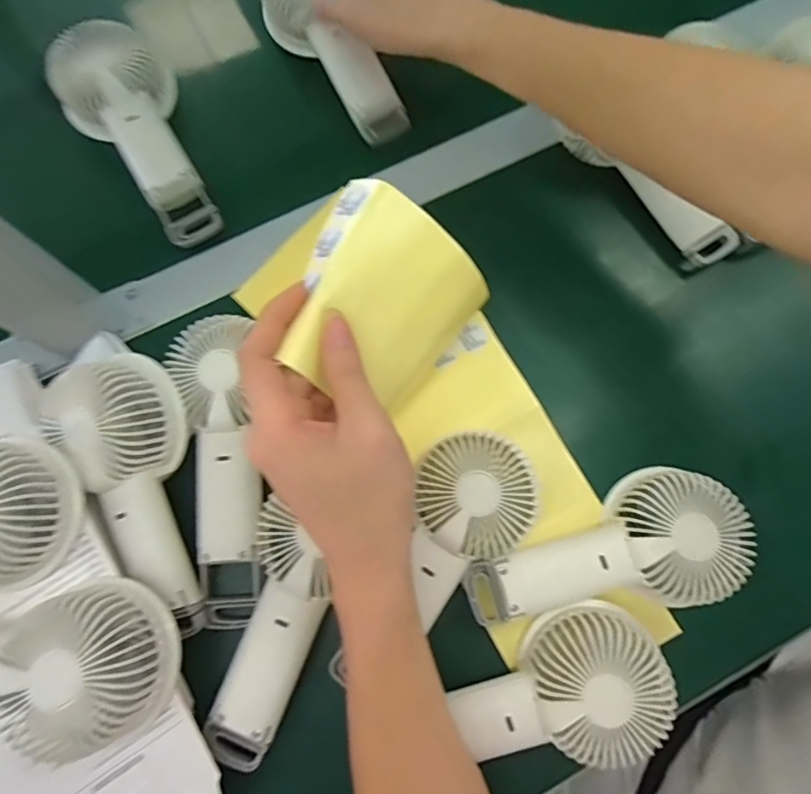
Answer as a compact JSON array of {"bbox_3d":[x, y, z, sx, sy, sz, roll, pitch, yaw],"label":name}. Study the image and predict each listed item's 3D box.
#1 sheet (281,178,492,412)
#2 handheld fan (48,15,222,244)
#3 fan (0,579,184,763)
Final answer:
[{"bbox_3d":[-0.008,-0.050,0.303,0.098,0.029,0.107,29,83,-35],"label":"sheet"},{"bbox_3d":[-0.199,-0.206,0.416,0.083,0.052,0.178,-36,80,-9],"label":"handheld fan"},{"bbox_3d":[-0.218,0.151,0.291,0.175,0.045,0.083,-6,77,-2],"label":"fan"}]

